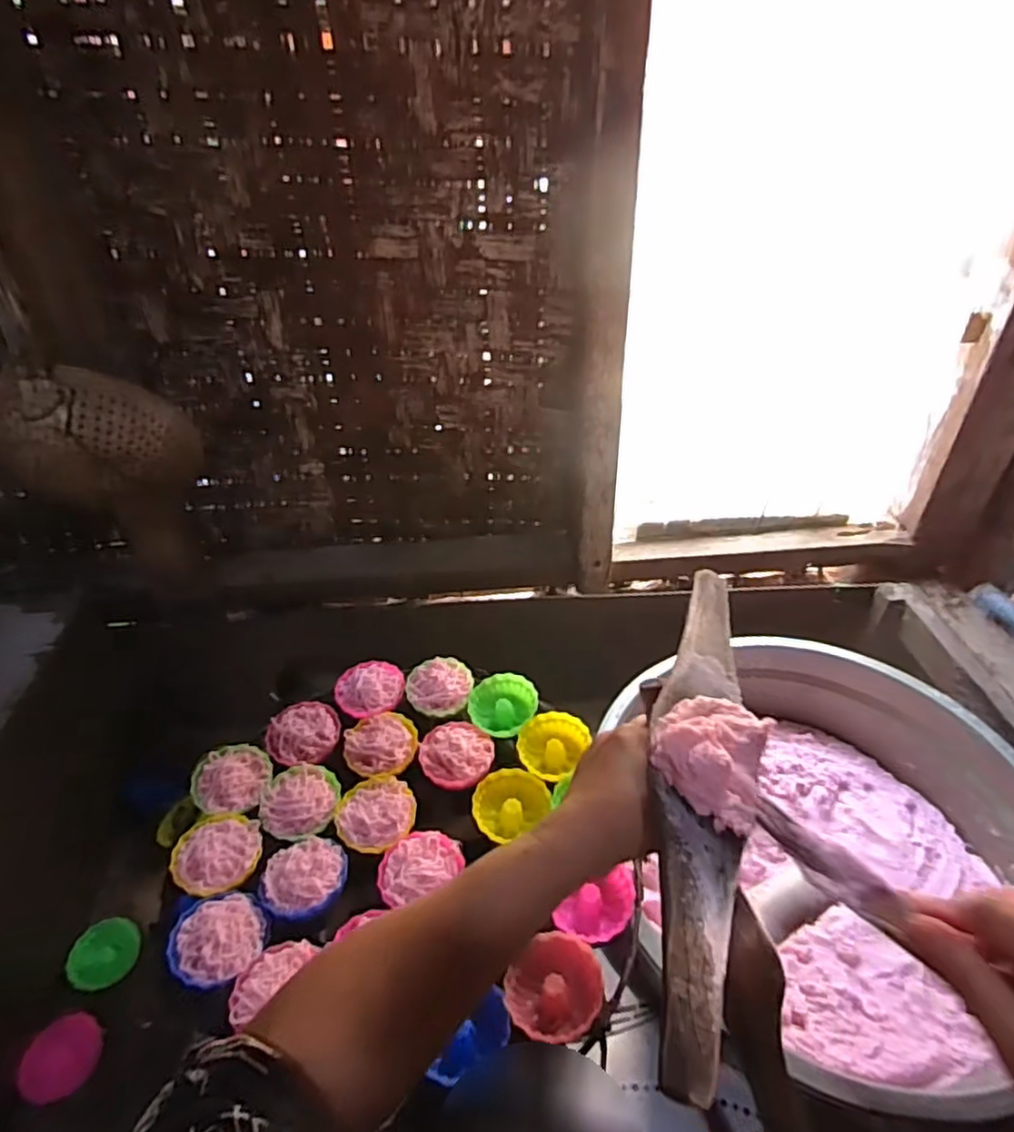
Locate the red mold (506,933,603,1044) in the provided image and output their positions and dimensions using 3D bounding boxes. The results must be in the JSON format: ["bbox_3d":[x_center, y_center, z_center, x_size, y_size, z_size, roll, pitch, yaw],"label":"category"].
[{"bbox_3d":[0.032,0.272,0.425,0.057,0.025,0.054,14,41,18],"label":"red mold"}]

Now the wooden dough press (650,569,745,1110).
[{"bbox_3d":[0.099,0.095,0.342,0.044,0.018,0.301,9,38,12],"label":"wooden dough press"}]

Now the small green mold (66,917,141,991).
[{"bbox_3d":[-0.386,0.370,0.631,0.055,0.019,0.060,0,39,0],"label":"small green mold"}]

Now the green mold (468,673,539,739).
[{"bbox_3d":[-0.004,0.130,0.601,0.061,0.023,0.066,0,39,0],"label":"green mold"}]

